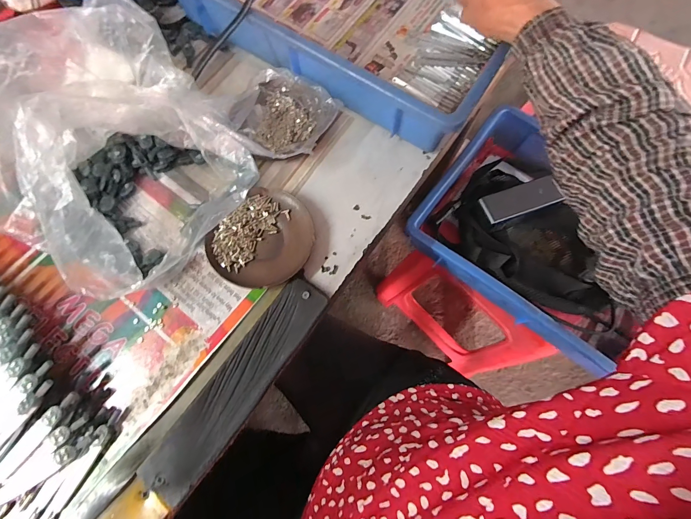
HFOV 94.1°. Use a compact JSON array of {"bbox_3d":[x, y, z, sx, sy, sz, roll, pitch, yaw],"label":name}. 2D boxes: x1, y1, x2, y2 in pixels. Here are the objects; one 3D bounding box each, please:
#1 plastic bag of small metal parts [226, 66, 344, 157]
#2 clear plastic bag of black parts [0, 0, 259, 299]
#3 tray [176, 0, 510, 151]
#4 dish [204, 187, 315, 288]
[{"bbox_3d":[-0.077,-0.168,0.387,0.129,0.044,0.119,38,77,11],"label":"plastic bag of small metal parts"},{"bbox_3d":[-0.257,-0.114,0.333,0.249,0.109,0.282,-39,77,-11],"label":"clear plastic bag of black parts"},{"bbox_3d":[0.003,-0.348,0.427,0.438,0.078,0.292,33,76,10],"label":"tray"},{"bbox_3d":[-0.087,-0.022,0.355,0.099,0.016,0.111,38,77,11],"label":"dish"}]

